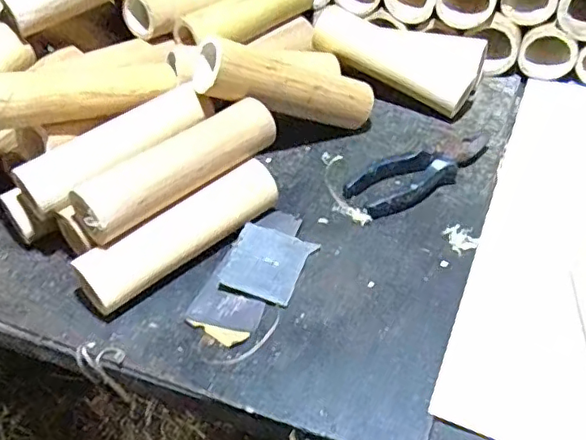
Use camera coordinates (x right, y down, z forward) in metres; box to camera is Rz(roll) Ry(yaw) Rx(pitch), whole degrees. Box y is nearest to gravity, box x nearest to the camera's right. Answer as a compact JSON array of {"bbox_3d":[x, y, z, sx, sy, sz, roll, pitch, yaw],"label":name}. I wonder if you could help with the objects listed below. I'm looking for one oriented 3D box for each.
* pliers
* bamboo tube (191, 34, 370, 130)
[{"bbox_3d":[0.122,-0.048,0.551,0.144,0.018,0.052,-28,54,-19],"label":"pliers"},{"bbox_3d":[0.000,-0.130,0.560,0.181,0.056,0.043,8,43,-30],"label":"bamboo tube"}]

